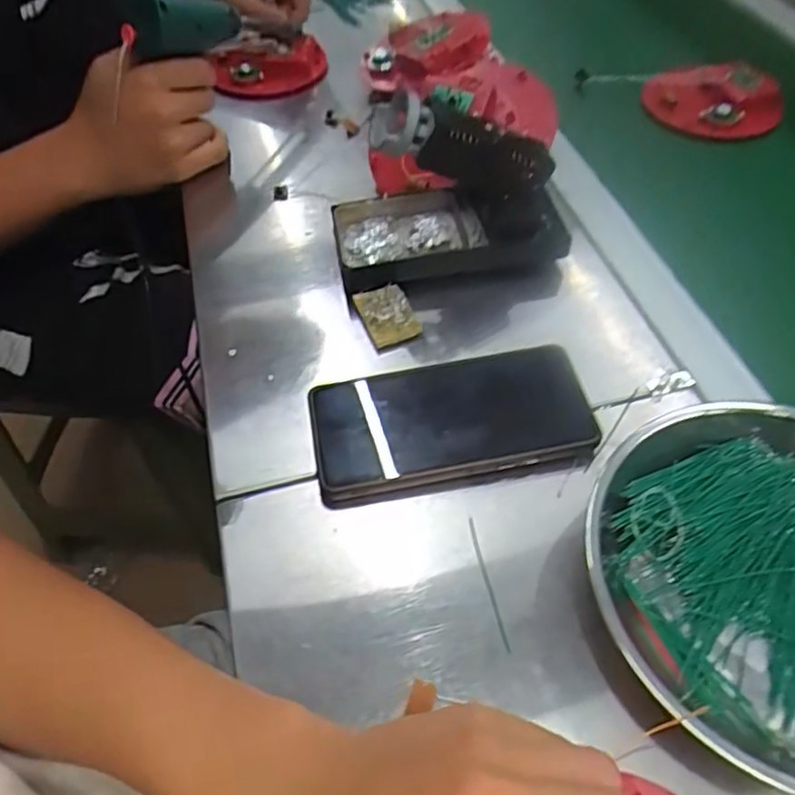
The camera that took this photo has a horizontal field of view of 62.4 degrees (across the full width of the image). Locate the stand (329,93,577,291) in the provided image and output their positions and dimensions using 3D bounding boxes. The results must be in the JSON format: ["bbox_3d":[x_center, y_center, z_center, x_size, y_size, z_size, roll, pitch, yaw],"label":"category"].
[{"bbox_3d":[0.037,-0.147,0.454,0.160,0.106,0.078,-8,53,-5],"label":"stand"}]

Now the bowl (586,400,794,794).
[{"bbox_3d":[0.205,0.087,0.321,0.195,0.042,0.185,-1,53,1],"label":"bowl"}]

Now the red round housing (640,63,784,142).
[{"bbox_3d":[0.295,-0.276,0.614,0.121,0.031,0.077,-3,52,-4],"label":"red round housing"}]

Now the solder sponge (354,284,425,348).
[{"bbox_3d":[-0.007,-0.057,0.453,0.035,0.008,0.047,-17,54,-11],"label":"solder sponge"}]

